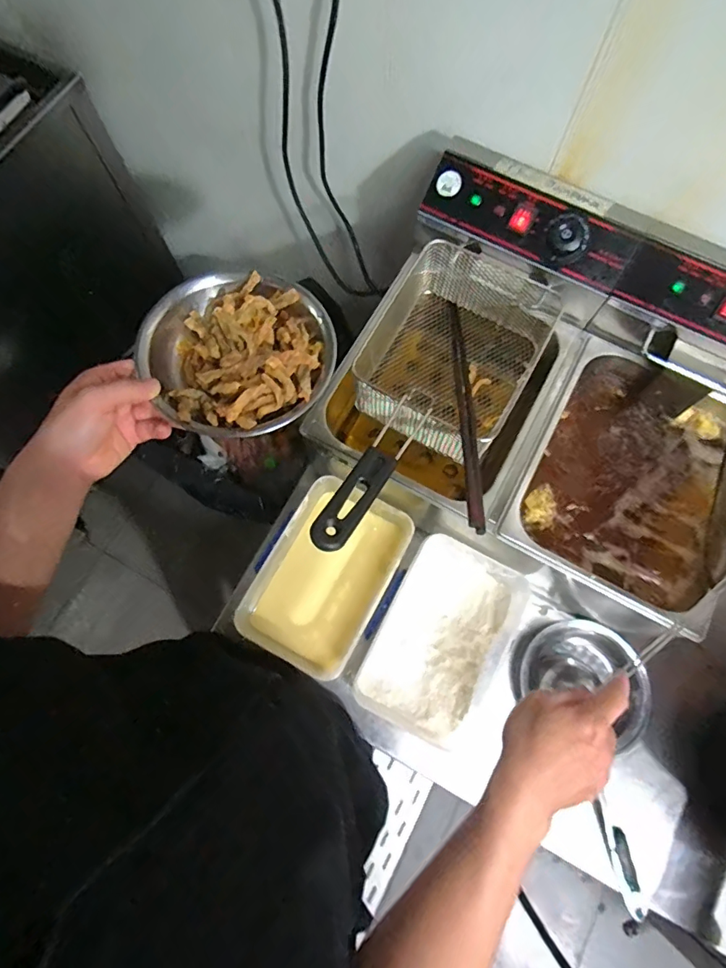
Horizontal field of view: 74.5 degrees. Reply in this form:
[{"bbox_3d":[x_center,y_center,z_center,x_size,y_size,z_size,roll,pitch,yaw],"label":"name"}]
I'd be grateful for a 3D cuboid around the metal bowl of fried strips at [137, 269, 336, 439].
[{"bbox_3d":[-0.112,-0.123,0.435,0.162,0.042,0.169,0,74,0],"label":"metal bowl of fried strips"}]

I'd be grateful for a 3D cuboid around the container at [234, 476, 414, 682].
[{"bbox_3d":[-0.050,0.131,0.686,0.164,0.070,0.253,27,75,7],"label":"container"}]

